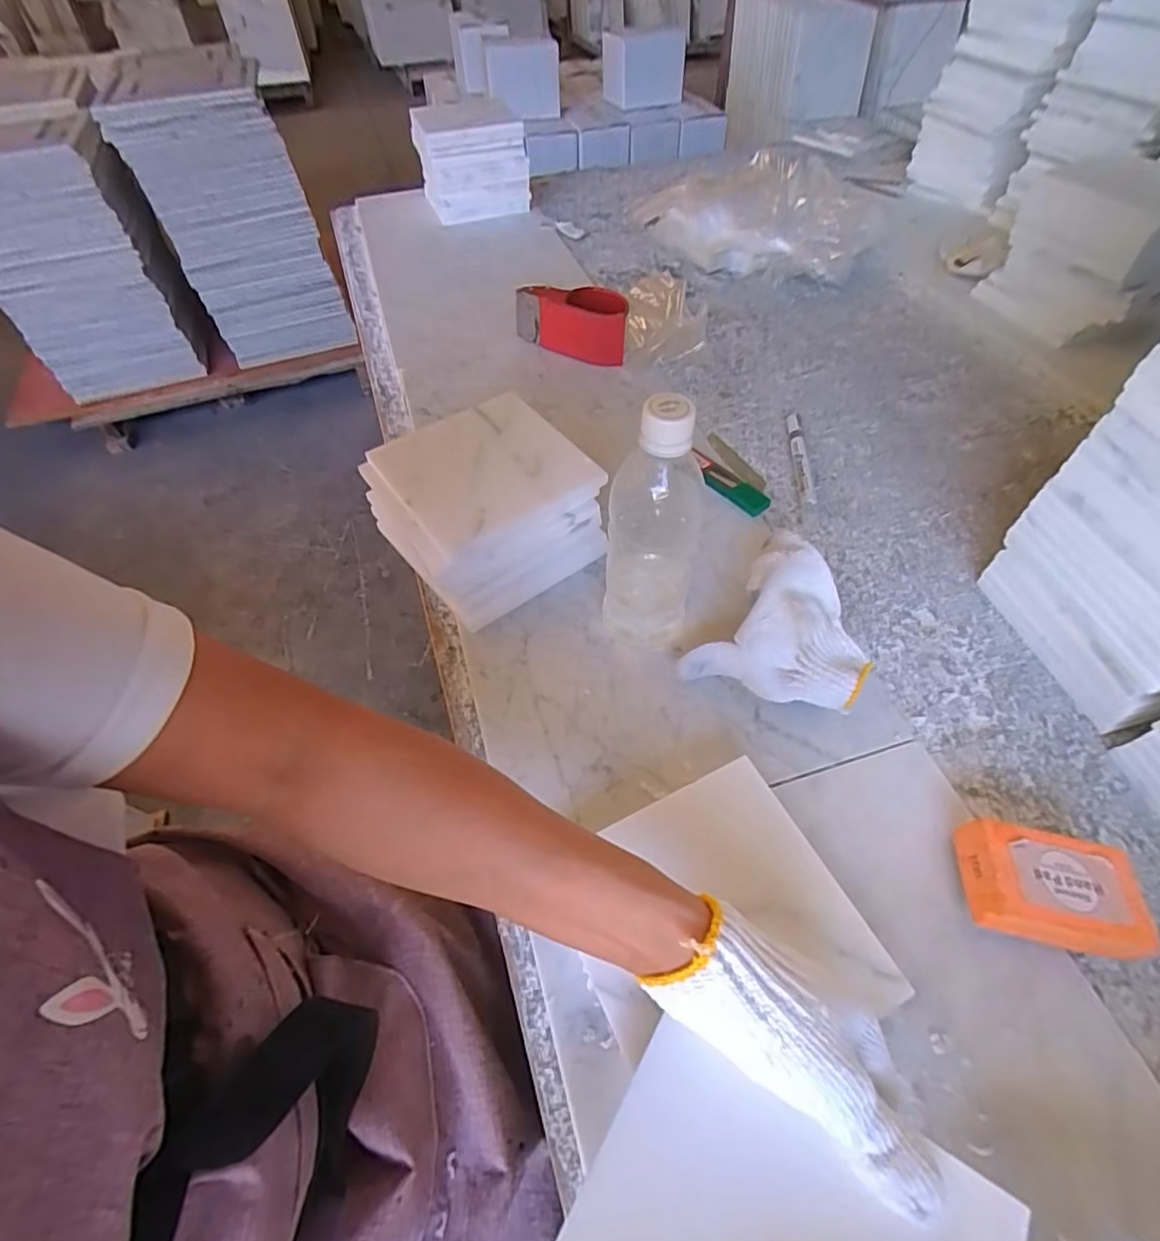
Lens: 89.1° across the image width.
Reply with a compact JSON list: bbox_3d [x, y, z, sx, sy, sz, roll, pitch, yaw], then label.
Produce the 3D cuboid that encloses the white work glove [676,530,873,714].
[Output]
[{"bbox_3d":[0.158,0.018,0.448,0.119,0.079,0.125,37,63,23],"label":"white work glove"}]

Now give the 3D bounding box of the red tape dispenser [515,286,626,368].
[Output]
[{"bbox_3d":[-0.011,-0.373,0.745,0.151,0.075,0.058,18,55,15],"label":"red tape dispenser"}]

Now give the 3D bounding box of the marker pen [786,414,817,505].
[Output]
[{"bbox_3d":[0.235,-0.173,0.626,0.017,0.017,0.144,3,55,3],"label":"marker pen"}]

